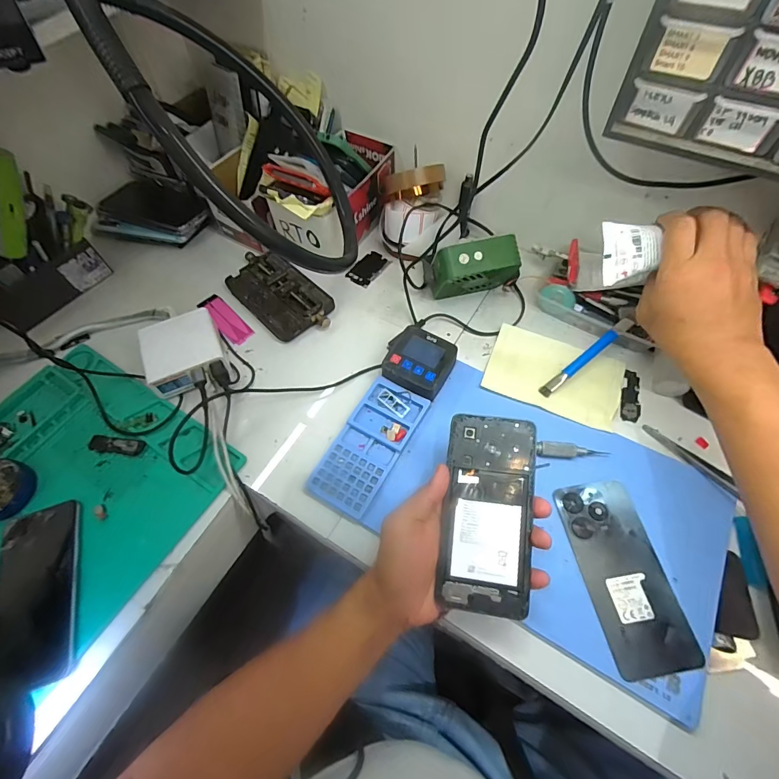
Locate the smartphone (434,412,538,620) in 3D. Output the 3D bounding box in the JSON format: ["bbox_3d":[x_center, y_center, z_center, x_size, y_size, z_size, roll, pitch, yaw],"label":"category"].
[{"bbox_3d":[0.086,0.103,0.344,0.071,0.006,0.160,6,77,6],"label":"smartphone"}]

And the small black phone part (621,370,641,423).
[{"bbox_3d":[0.282,0.008,0.467,0.020,0.004,0.069,15,62,11],"label":"small black phone part"}]

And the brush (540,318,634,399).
[{"bbox_3d":[0.228,-0.037,0.464,0.132,0.009,0.014,-40,65,1],"label":"brush"}]

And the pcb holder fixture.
[{"bbox_3d":[-0.150,-0.130,0.552,0.086,0.020,0.169,-40,66,-18],"label":"pcb holder fixture"}]

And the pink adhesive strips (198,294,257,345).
[{"bbox_3d":[-0.224,-0.097,0.548,0.032,0.008,0.102,-40,66,-18],"label":"pink adhesive strips"}]

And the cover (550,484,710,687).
[{"bbox_3d":[0.214,0.166,0.368,0.073,0.008,0.158,-10,60,-3],"label":"cover"}]

